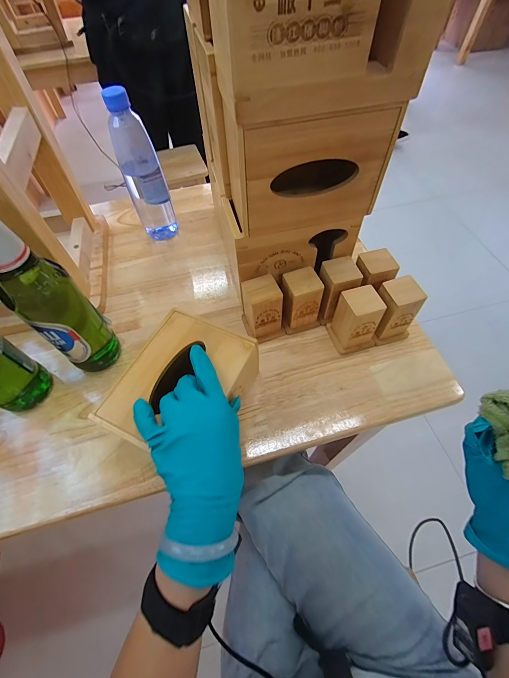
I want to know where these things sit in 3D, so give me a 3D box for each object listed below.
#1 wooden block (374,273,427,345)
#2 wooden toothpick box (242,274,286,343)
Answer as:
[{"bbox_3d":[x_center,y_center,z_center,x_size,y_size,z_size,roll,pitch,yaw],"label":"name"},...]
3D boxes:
[{"bbox_3d":[0.195,-0.037,0.419,0.050,0.086,0.048,-13,60,-5],"label":"wooden block"},{"bbox_3d":[0.012,-0.044,0.429,0.053,0.085,0.052,-14,60,-6],"label":"wooden toothpick box"}]

